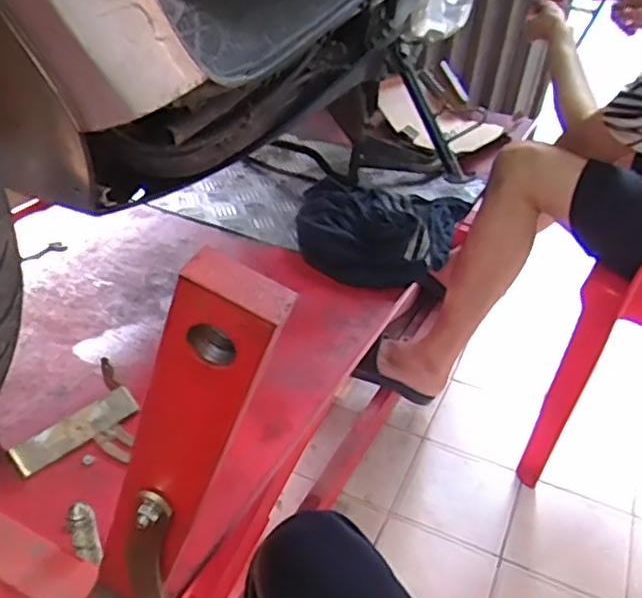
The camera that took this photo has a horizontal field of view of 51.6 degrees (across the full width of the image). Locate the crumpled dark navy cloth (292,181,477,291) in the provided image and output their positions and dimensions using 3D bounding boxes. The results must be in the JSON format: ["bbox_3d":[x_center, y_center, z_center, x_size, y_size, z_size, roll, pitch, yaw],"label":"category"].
[{"bbox_3d":[0.077,-0.116,0.985,0.246,0.065,0.252,13,36,12],"label":"crumpled dark navy cloth"}]

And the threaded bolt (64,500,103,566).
[{"bbox_3d":[-0.172,0.170,0.480,0.019,0.051,0.016,-15,40,-25],"label":"threaded bolt"}]

